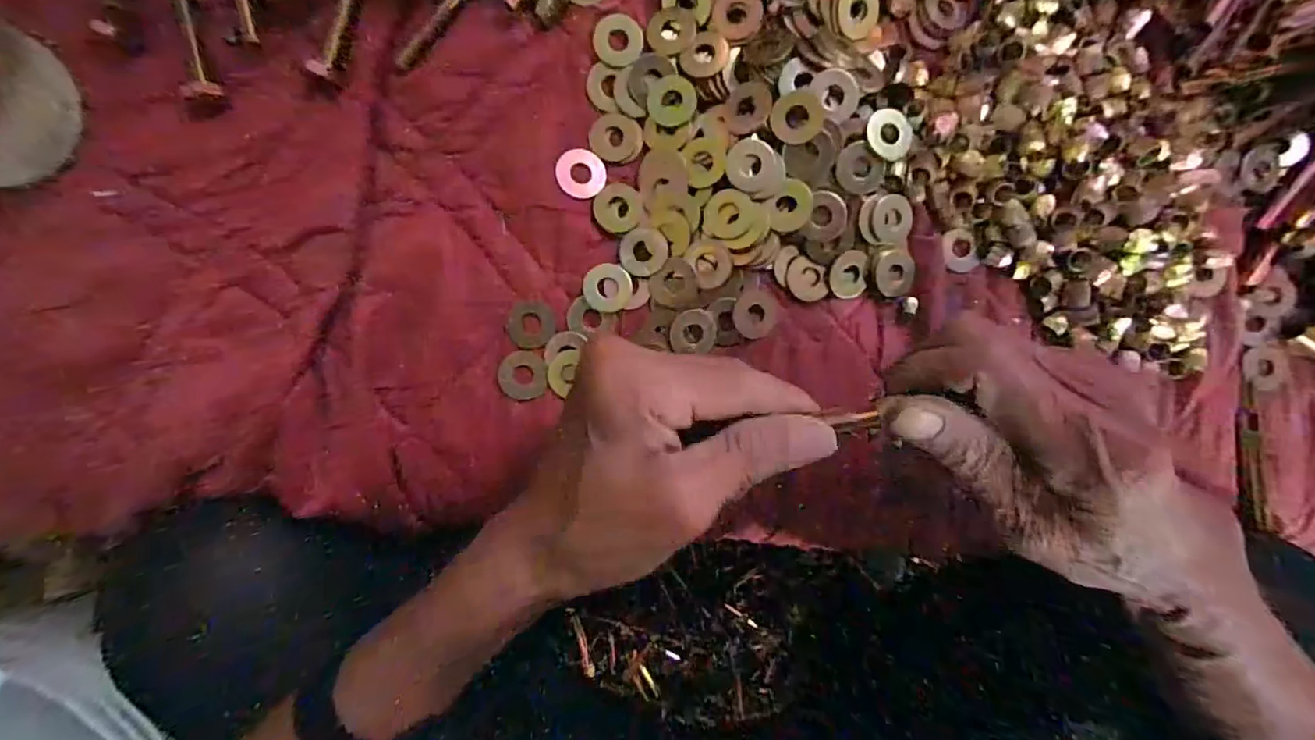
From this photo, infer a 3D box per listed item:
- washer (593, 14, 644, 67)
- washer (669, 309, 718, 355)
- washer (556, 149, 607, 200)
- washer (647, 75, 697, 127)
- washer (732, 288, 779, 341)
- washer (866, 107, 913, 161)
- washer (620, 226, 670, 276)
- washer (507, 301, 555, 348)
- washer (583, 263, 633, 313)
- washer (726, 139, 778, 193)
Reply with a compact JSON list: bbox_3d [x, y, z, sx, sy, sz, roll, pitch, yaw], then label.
[{"bbox_3d":[-0.019,-0.163,0.277,0.024,0.004,0.024,-5,93,-4],"label":"washer"},{"bbox_3d":[0.018,-0.020,0.285,0.023,0.004,0.022,0,93,-4],"label":"washer"},{"bbox_3d":[-0.038,-0.099,0.281,0.024,0.004,0.025,0,93,-4],"label":"washer"},{"bbox_3d":[0.007,-0.134,0.280,0.024,0.005,0.024,-3,93,-4],"label":"washer"},{"bbox_3d":[0.051,-0.029,0.291,0.025,0.004,0.025,-1,93,-19],"label":"washer"},{"bbox_3d":[0.114,-0.115,0.274,0.023,0.004,0.024,0,93,-4],"label":"washer"},{"bbox_3d":[-0.007,-0.059,0.281,0.024,0.004,0.023,0,93,-4],"label":"washer"},{"bbox_3d":[-0.064,-0.023,0.282,0.023,0.004,0.024,0,93,-4],"label":"washer"},{"bbox_3d":[-0.025,-0.041,0.282,0.024,0.004,0.024,0,93,-4],"label":"washer"},{"bbox_3d":[0.046,-0.100,0.274,0.025,0.004,0.026,0,93,-4],"label":"washer"}]

